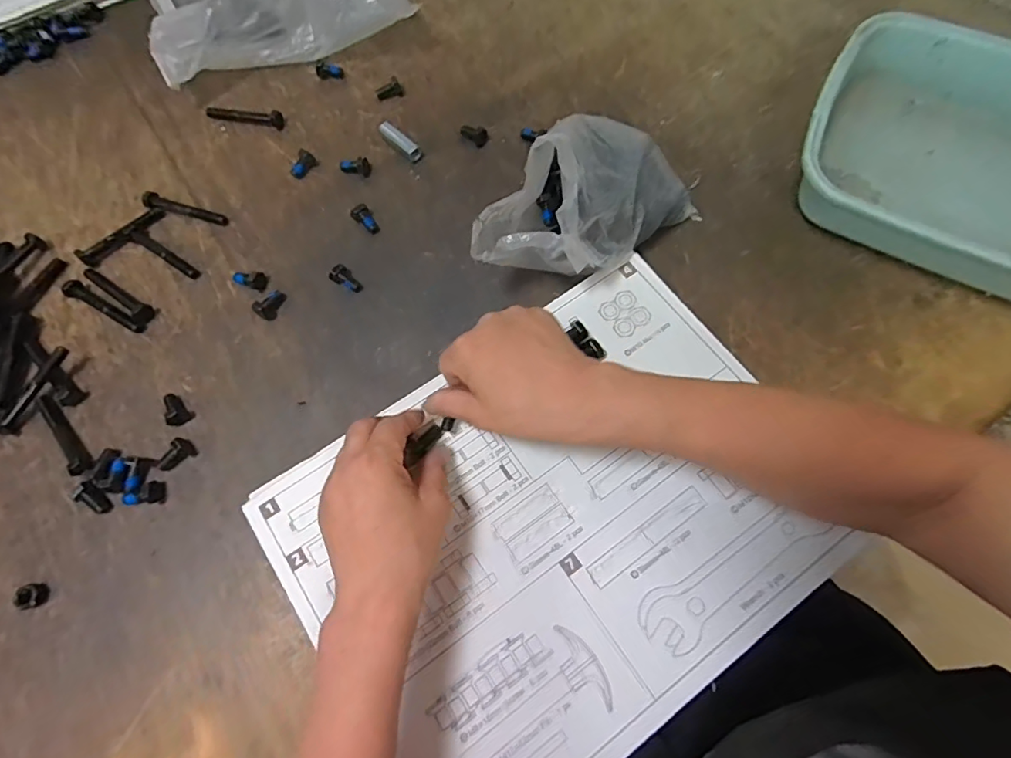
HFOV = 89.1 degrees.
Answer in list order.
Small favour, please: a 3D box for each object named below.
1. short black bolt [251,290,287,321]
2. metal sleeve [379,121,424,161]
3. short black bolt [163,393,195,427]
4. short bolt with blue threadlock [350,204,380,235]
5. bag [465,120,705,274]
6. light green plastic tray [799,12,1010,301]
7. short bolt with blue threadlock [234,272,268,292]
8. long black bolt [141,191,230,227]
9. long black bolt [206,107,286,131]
[{"bbox_3d":[-0.202,-0.065,0.444,0.015,0.015,0.028,39,76,15],"label":"short black bolt"},{"bbox_3d":[-0.101,-0.231,0.499,0.048,0.011,0.014,40,76,3],"label":"metal sleeve"},{"bbox_3d":[-0.265,0.023,0.413,0.018,0.011,0.029,-27,71,-8],"label":"short black bolt"},{"bbox_3d":[-0.127,-0.146,0.470,0.018,0.018,0.025,-32,72,-9],"label":"short bolt with blue threadlock"},{"bbox_3d":[0.069,-0.137,0.400,0.187,0.131,0.076,-41,73,-12],"label":"bag"},{"bbox_3d":[0.412,-0.176,0.432,0.308,0.059,0.232,25,73,11],"label":"light green plastic tray"},{"bbox_3d":[-0.224,-0.089,0.454,0.027,0.014,0.017,19,72,9],"label":"short bolt with blue threadlock"},{"bbox_3d":[-0.300,-0.159,0.479,0.081,0.012,0.016,16,71,8],"label":"long black bolt"},{"bbox_3d":[-0.265,-0.268,0.521,0.082,0.012,0.016,12,71,7],"label":"long black bolt"}]

